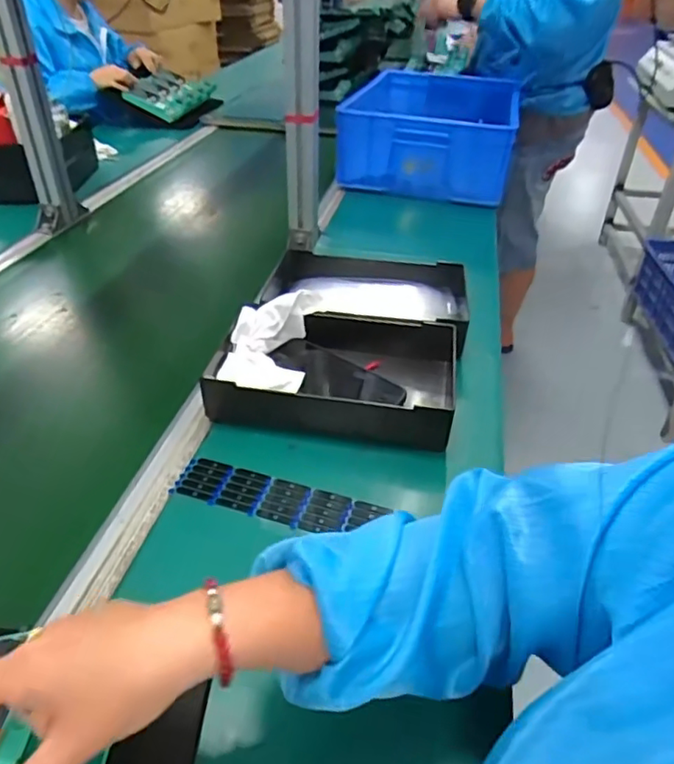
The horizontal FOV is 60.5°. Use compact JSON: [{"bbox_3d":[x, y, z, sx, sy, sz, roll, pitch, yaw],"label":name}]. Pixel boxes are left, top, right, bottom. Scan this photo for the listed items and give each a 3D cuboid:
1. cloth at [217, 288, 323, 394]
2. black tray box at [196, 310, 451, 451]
[{"bbox_3d":[-0.075,-0.046,0.655,0.091,0.059,0.144,5,37,4],"label":"cloth"},{"bbox_3d":[0.005,-0.015,0.636,0.244,0.049,0.171,7,37,8],"label":"black tray box"}]

